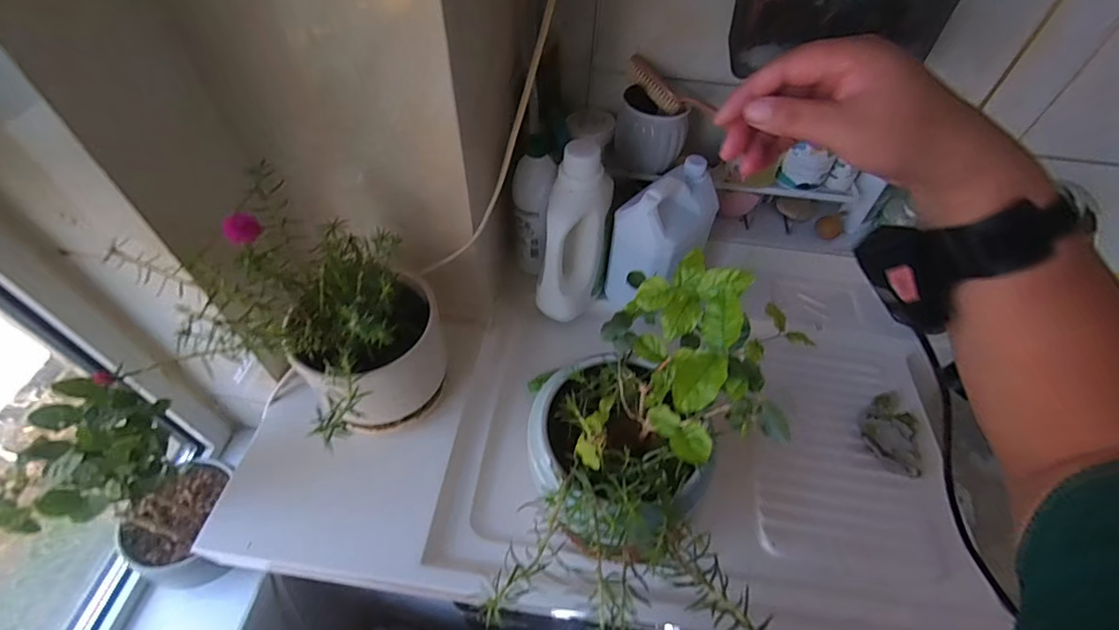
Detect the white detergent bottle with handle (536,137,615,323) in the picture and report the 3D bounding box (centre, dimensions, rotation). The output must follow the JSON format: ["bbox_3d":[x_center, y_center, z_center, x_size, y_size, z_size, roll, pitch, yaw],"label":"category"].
[{"bbox_3d":[0.023,-0.109,0.700,0.094,0.266,0.084,9,32,3],"label":"white detergent bottle with handle"}]

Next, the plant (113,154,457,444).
[{"bbox_3d":[-0.260,-0.010,0.558,0.230,0.283,0.173,13,53,5],"label":"plant"}]

